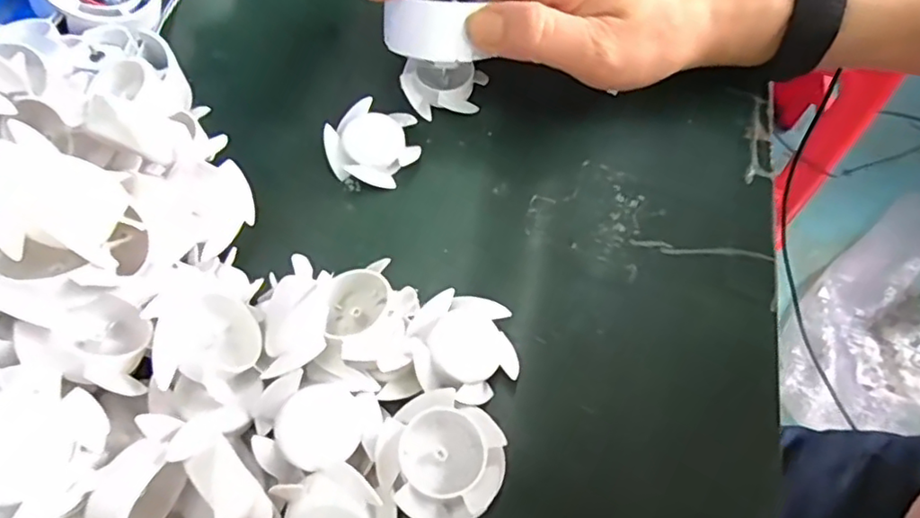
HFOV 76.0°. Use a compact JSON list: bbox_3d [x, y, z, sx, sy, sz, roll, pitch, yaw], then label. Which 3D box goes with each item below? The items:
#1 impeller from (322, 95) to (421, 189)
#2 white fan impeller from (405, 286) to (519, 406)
[{"bbox_3d":[-0.039,-0.051,0.265,0.041,0.014,0.036,-39,72,-18],"label":"impeller"},{"bbox_3d":[0.000,0.033,0.220,0.040,0.016,0.040,8,63,-16],"label":"white fan impeller"}]

